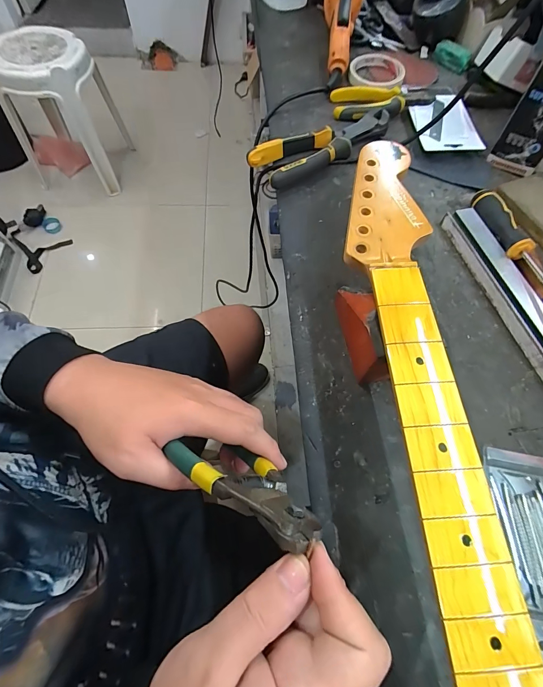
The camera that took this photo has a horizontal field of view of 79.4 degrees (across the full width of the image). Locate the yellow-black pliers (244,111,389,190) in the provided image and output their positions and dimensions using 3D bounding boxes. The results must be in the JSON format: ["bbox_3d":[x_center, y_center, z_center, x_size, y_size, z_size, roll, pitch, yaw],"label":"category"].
[{"bbox_3d":[0.073,-0.262,0.442,0.203,0.029,0.066,-24,68,-13],"label":"yellow-black pliers"}]

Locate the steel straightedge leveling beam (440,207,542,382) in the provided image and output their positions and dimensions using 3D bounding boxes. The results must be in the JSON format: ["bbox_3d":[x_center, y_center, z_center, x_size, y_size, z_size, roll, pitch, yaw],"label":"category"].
[{"bbox_3d":[0.259,-0.059,0.359,0.040,0.019,0.224,-13,65,-8],"label":"steel straightedge leveling beam"}]

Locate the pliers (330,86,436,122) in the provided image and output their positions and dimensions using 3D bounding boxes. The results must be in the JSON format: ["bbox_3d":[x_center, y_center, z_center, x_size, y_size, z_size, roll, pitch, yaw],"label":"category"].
[{"bbox_3d":[0.171,-0.363,0.496,0.154,0.024,0.076,-1,64,-3],"label":"pliers"}]

